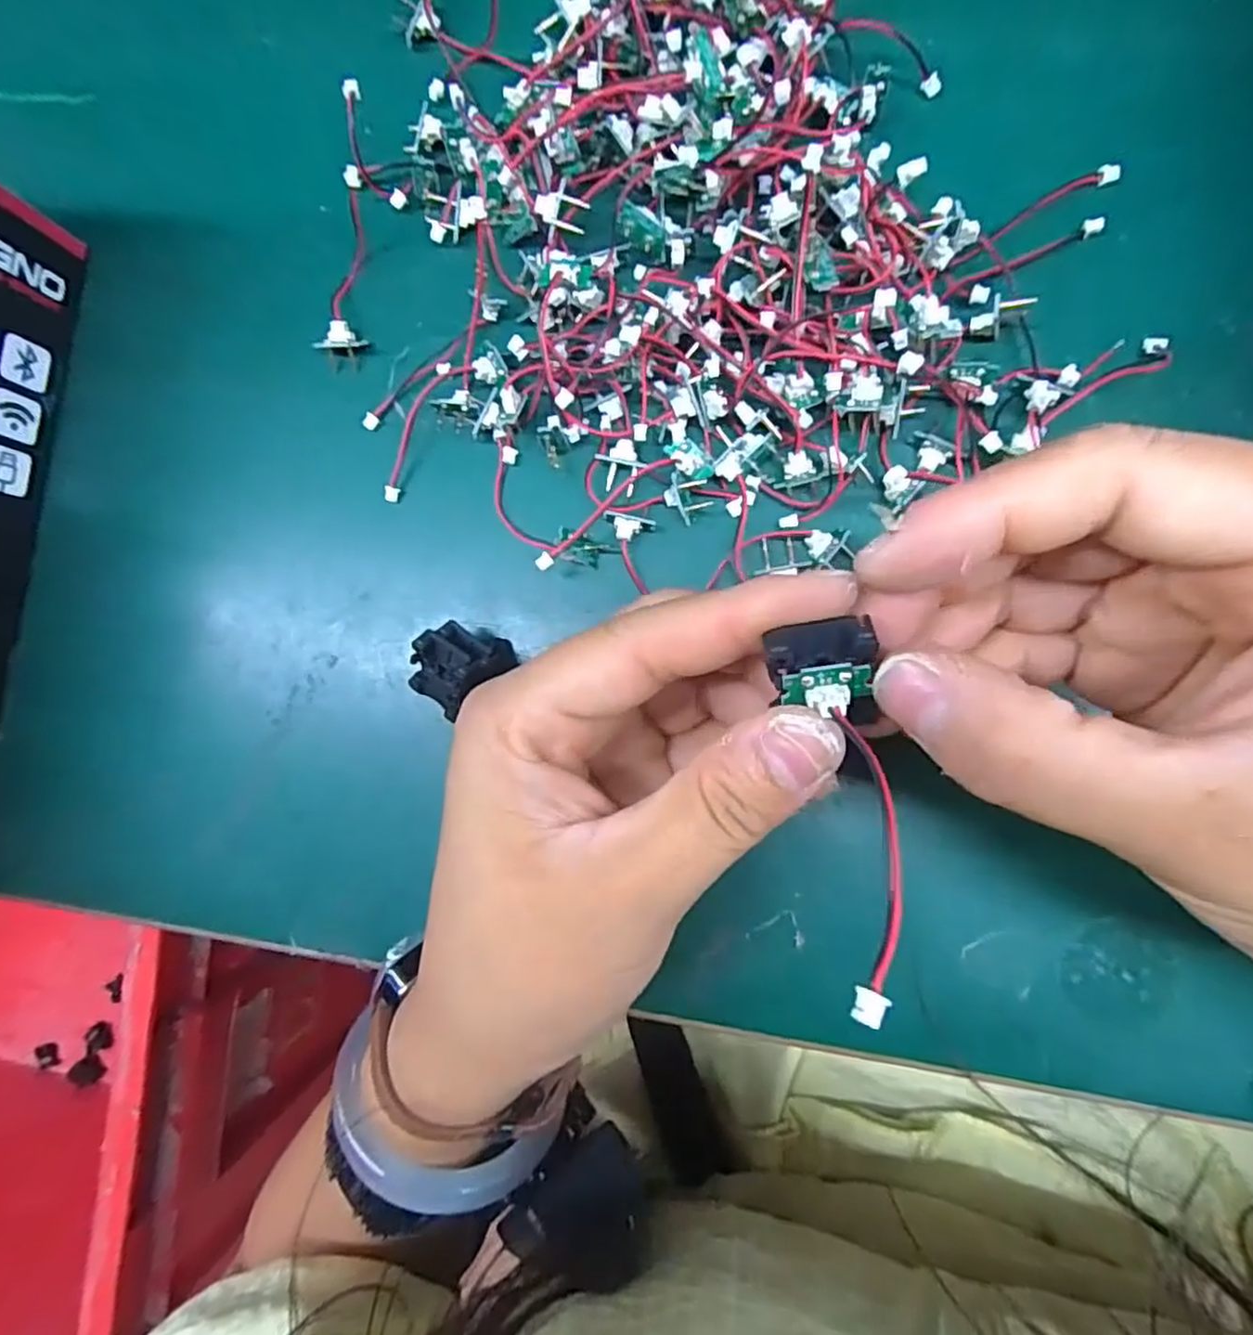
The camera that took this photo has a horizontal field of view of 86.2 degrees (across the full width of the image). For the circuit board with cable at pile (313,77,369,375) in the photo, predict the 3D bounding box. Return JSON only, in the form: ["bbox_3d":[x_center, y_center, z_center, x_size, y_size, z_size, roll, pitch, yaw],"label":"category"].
[{"bbox_3d":[-0.091,-0.133,0.222,0.012,0.009,0.065,7,90,9],"label":"circuit board with cable at pile"}]

